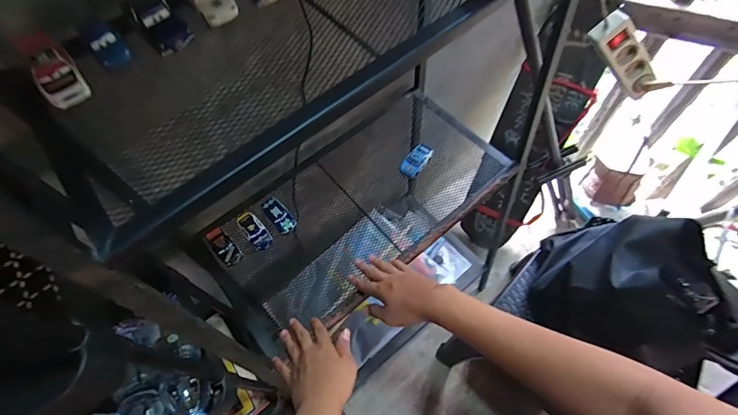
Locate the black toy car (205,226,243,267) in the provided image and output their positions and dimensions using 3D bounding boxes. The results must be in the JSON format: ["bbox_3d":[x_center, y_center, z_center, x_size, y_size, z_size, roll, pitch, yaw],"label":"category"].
[{"bbox_3d":[-0.246,0.066,0.656,0.033,0.019,0.070,-39,80,-17],"label":"black toy car"}]

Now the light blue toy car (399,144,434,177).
[{"bbox_3d":[0.090,-0.091,0.736,0.036,0.018,0.076,35,68,20],"label":"light blue toy car"}]

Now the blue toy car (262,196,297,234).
[{"bbox_3d":[-0.164,0.013,0.699,0.036,0.022,0.073,-38,65,-16],"label":"blue toy car"}]

